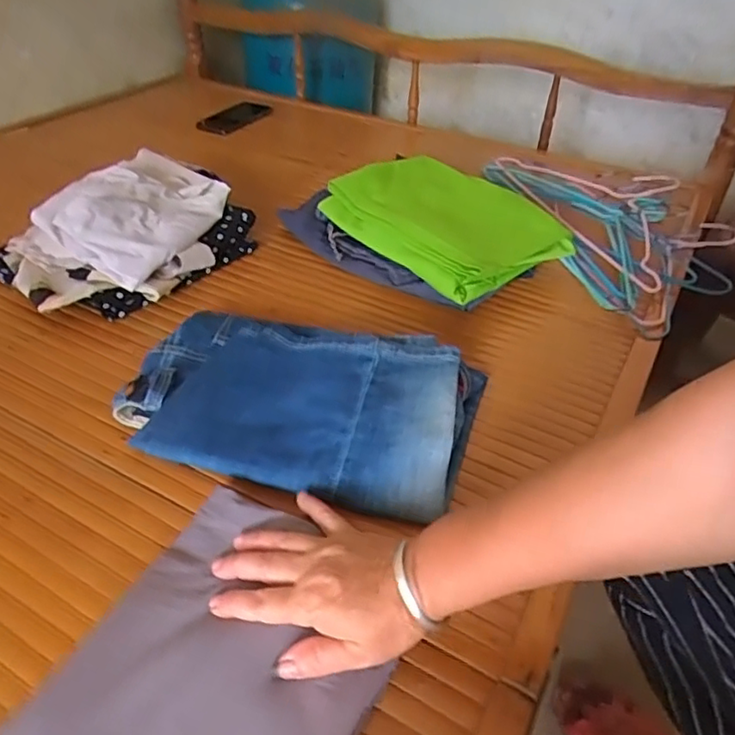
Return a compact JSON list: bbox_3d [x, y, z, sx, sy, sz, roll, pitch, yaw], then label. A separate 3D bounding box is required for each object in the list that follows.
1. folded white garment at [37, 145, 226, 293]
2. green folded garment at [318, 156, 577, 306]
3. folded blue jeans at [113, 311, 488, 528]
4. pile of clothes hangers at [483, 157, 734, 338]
[{"bbox_3d":[-0.271,-0.197,0.740,0.154,0.063,0.232,14,41,12],"label":"folded white garment"},{"bbox_3d":[0.101,-0.190,0.765,0.208,0.053,0.254,-28,49,-32],"label":"green folded garment"},{"bbox_3d":[-0.061,0.025,0.559,0.311,0.045,0.196,11,41,11],"label":"folded blue jeans"},{"bbox_3d":[0.357,-0.205,0.854,0.271,0.041,0.445,-10,42,-14],"label":"pile of clothes hangers"}]

